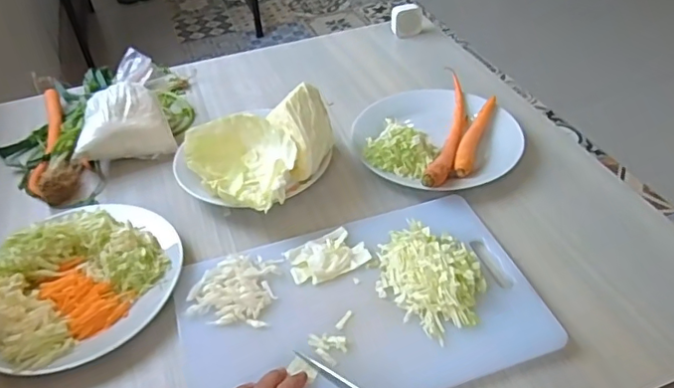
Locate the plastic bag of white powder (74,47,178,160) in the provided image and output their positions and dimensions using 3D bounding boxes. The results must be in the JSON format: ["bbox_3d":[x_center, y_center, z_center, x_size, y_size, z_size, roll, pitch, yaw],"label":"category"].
[{"bbox_3d":[-0.310,-0.116,0.810,0.129,0.084,0.162,-18,43,-15],"label":"plastic bag of white powder"}]

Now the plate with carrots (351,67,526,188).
[{"bbox_3d":[0.133,-0.086,0.768,0.216,0.055,0.223,-3,41,2],"label":"plate with carrots"}]

